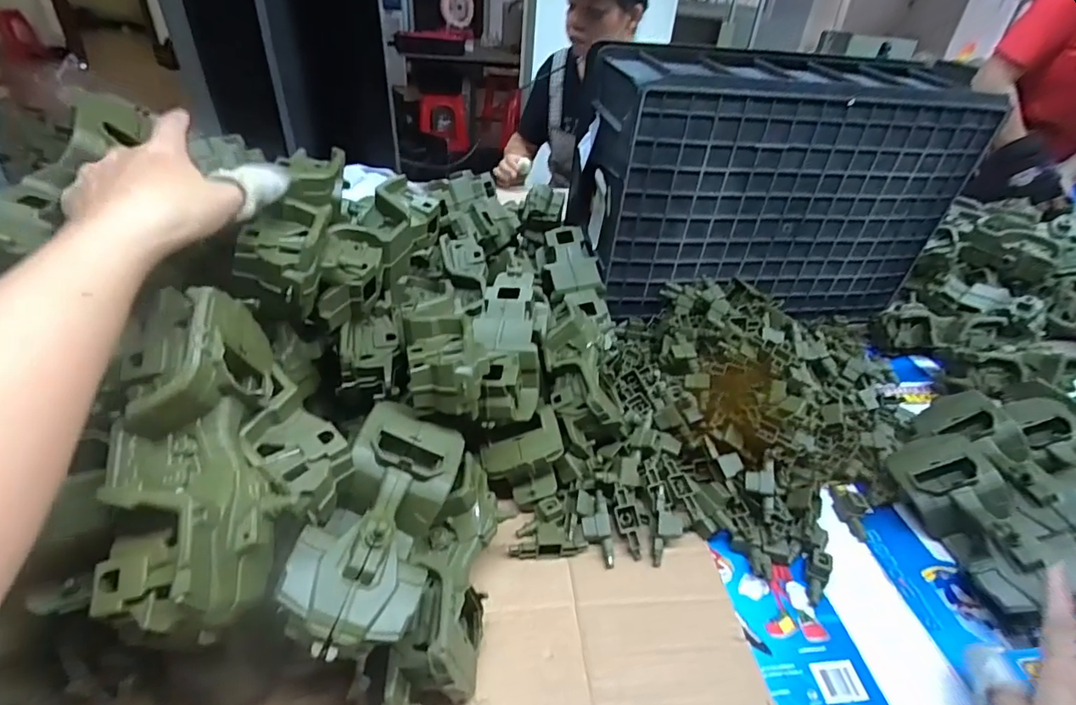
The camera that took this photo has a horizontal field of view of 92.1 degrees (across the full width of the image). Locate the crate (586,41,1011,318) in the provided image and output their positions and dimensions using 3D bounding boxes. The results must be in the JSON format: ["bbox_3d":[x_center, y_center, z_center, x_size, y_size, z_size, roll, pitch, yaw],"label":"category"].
[{"bbox_3d":[0.313,-0.230,0.732,0.495,0.306,0.185,-6,37,-16],"label":"crate"}]

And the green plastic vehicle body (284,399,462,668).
[{"bbox_3d":[-0.108,0.110,0.351,0.085,0.071,0.176,24,35,-11],"label":"green plastic vehicle body"}]

